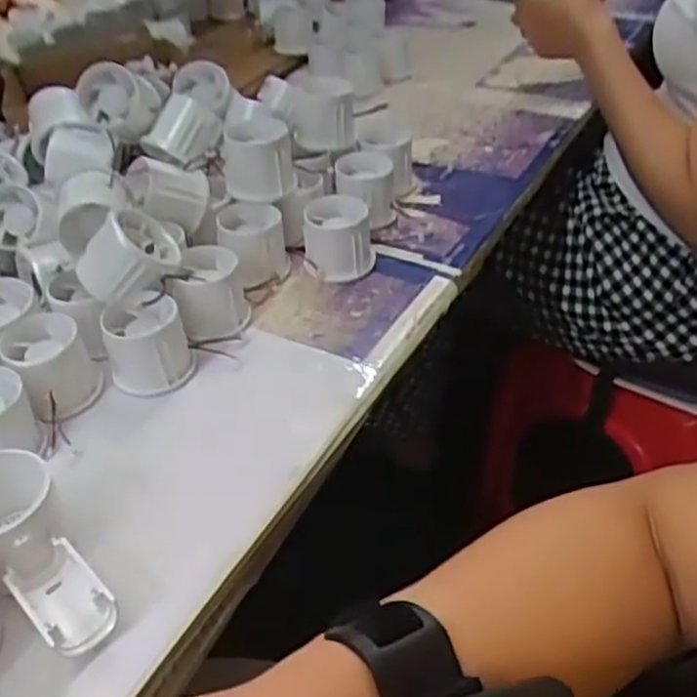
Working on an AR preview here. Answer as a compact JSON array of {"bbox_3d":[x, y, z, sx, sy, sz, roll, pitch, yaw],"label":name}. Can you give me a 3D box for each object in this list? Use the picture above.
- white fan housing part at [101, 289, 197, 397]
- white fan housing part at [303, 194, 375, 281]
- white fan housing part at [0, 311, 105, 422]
[{"bbox_3d":[-0.137,-0.002,0.508,0.055,0.051,0.053,-18,42,-16],"label":"white fan housing part"},{"bbox_3d":[-0.008,-0.091,0.605,0.055,0.049,0.053,-8,40,-4],"label":"white fan housing part"},{"bbox_3d":[-0.198,0.010,0.502,0.053,0.049,0.055,-26,44,-23],"label":"white fan housing part"}]

